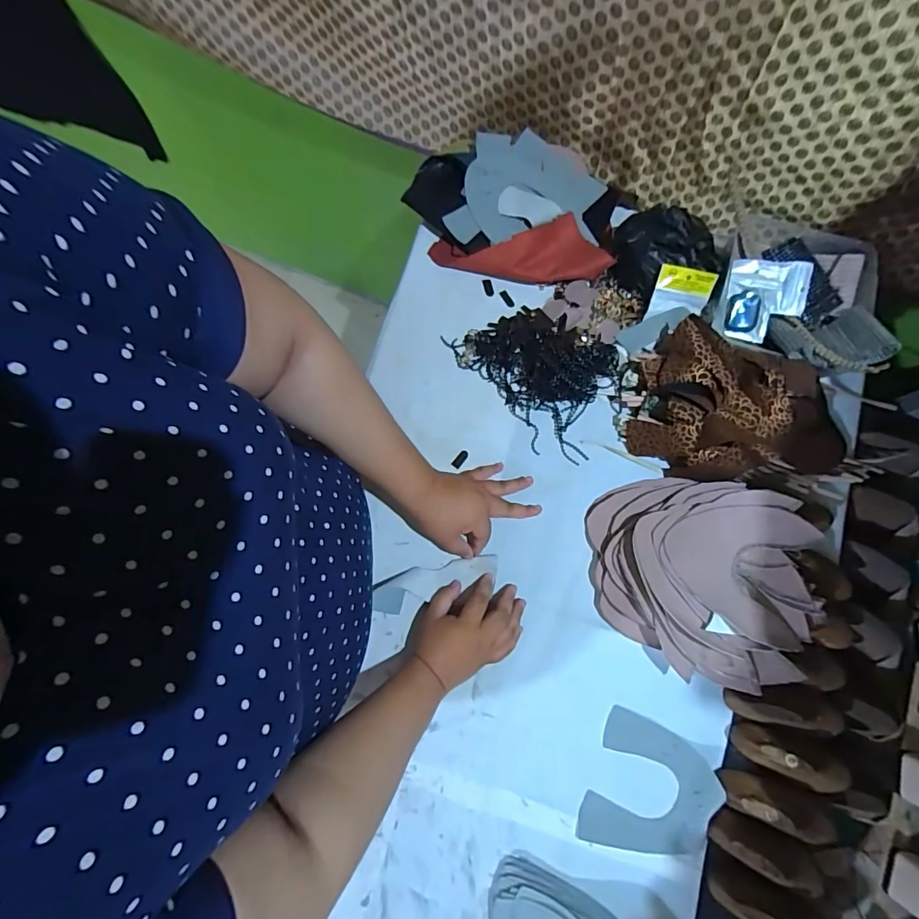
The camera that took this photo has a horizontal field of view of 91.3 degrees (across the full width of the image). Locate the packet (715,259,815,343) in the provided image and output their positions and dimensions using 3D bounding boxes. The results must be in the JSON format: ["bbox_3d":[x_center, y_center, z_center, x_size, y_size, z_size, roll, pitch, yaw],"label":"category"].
[{"bbox_3d":[0.415,-0.219,0.617,0.104,0.016,0.109,15,100,8],"label":"packet"}]

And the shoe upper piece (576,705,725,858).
[{"bbox_3d":[0.230,0.402,0.536,0.134,0.025,0.149,23,80,5],"label":"shoe upper piece"}]

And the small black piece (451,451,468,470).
[{"bbox_3d":[0.001,0.000,0.628,0.013,0.009,0.027,39,81,7],"label":"small black piece"}]

